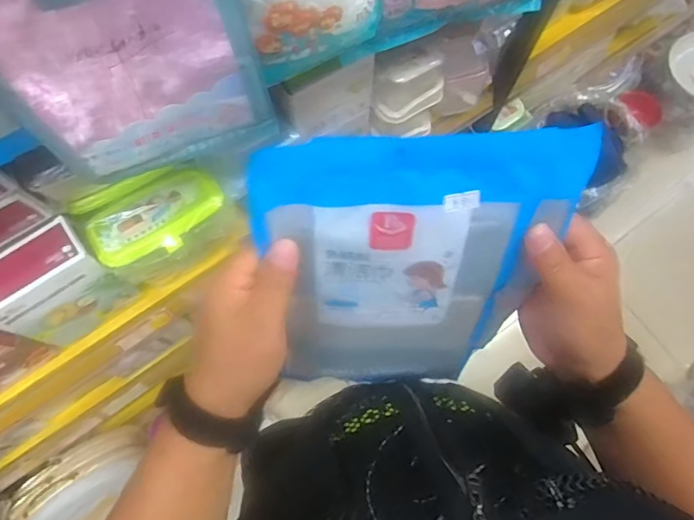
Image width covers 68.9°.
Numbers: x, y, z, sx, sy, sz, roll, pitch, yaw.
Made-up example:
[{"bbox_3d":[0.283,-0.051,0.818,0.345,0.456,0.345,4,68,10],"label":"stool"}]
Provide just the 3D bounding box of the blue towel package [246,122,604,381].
[{"bbox_3d":[0.046,0.019,0.362,0.194,0.255,0.021,-2,49,-2],"label":"blue towel package"}]

